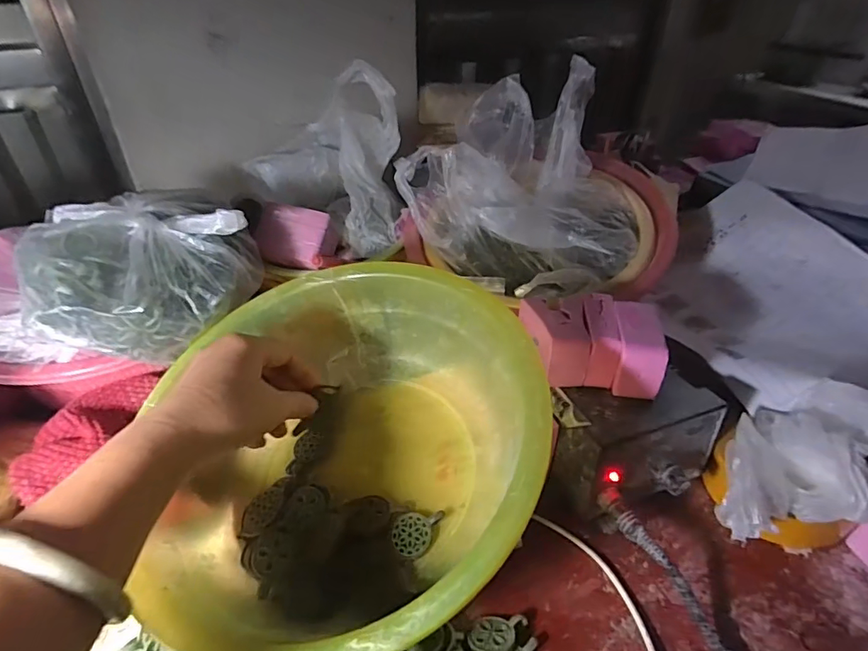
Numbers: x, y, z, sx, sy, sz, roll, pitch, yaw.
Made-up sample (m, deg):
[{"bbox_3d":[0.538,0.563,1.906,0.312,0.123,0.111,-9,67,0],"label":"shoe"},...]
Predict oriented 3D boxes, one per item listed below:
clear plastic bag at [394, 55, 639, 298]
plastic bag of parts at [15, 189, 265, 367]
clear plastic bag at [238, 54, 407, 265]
[{"bbox_3d":[0.093,-0.139,0.487,0.223,0.138,0.184,23,42,25],"label":"clear plastic bag"},{"bbox_3d":[-0.217,-0.042,0.376,0.153,0.080,0.121,-11,40,-16],"label":"plastic bag of parts"},{"bbox_3d":[-0.109,-0.175,0.528,0.148,0.165,0.086,8,38,8],"label":"clear plastic bag"}]

